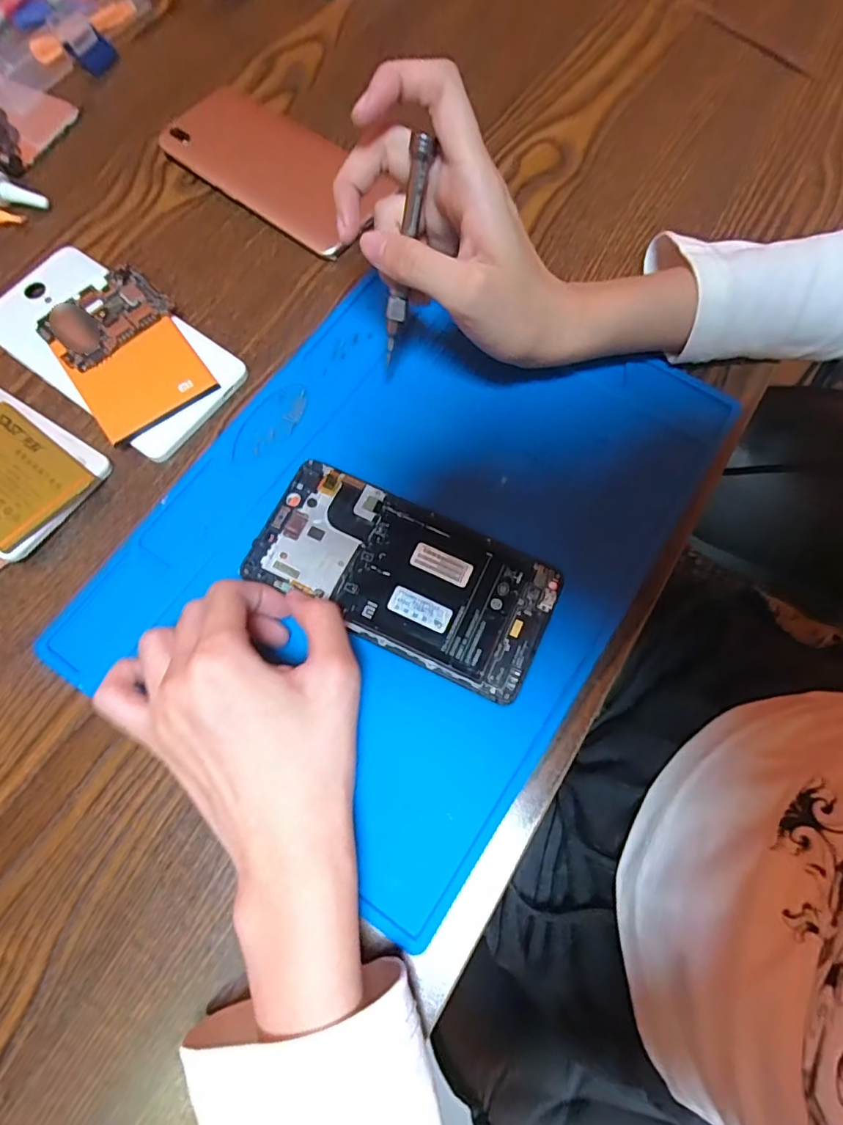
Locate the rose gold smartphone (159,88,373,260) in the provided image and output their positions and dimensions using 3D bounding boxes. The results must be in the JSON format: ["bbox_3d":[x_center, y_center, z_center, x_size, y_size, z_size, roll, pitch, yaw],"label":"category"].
[{"bbox_3d":[-0.092,-0.256,0.352,0.148,0.013,0.070,37,77,11],"label":"rose gold smartphone"}]

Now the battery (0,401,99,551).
[{"bbox_3d":[-0.215,-0.047,0.280,0.074,0.004,0.057,36,69,9],"label":"battery"}]

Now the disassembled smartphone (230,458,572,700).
[{"bbox_3d":[-0.009,0.005,0.272,0.146,0.004,0.072,27,75,7],"label":"disassembled smartphone"}]

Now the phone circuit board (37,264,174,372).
[{"bbox_3d":[-0.179,-0.140,0.309,0.066,0.005,0.050,-41,76,-12],"label":"phone circuit board"}]

